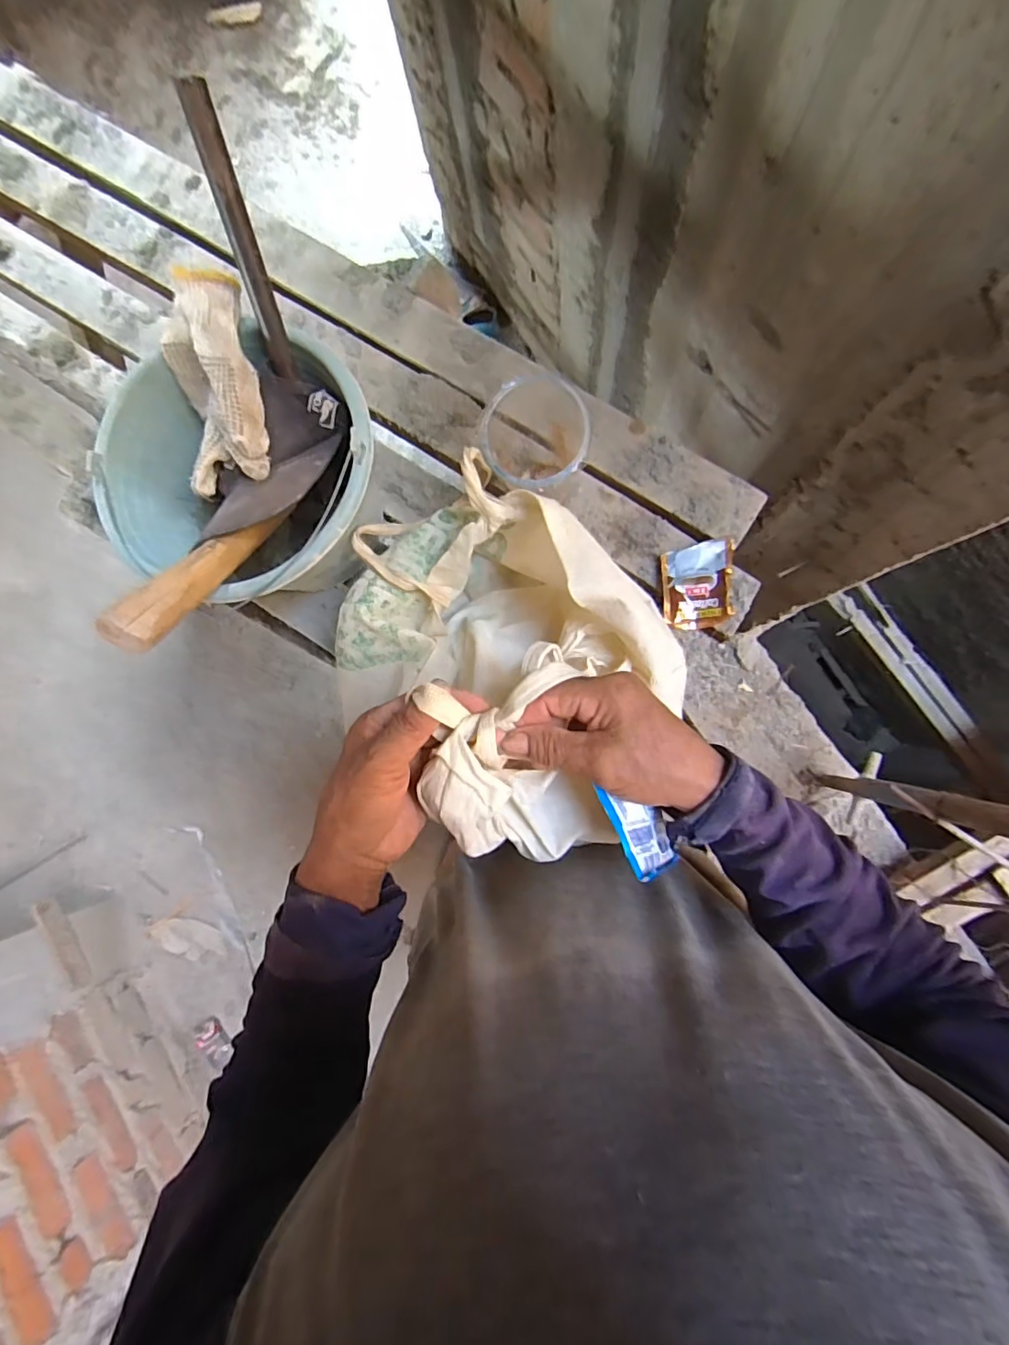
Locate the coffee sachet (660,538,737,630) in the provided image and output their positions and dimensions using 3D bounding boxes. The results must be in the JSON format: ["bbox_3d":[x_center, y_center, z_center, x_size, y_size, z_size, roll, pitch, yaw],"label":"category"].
[{"bbox_3d":[0.199,-0.090,0.546,0.069,0.021,0.088,-1,85,6],"label":"coffee sachet"}]

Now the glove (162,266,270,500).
[{"bbox_3d":[-0.253,-0.249,0.462,0.090,0.052,0.173,-14,84,5],"label":"glove"}]

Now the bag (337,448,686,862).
[{"bbox_3d":[-0.008,-0.017,0.430,0.304,0.223,0.220,37,90,8],"label":"bag"}]

